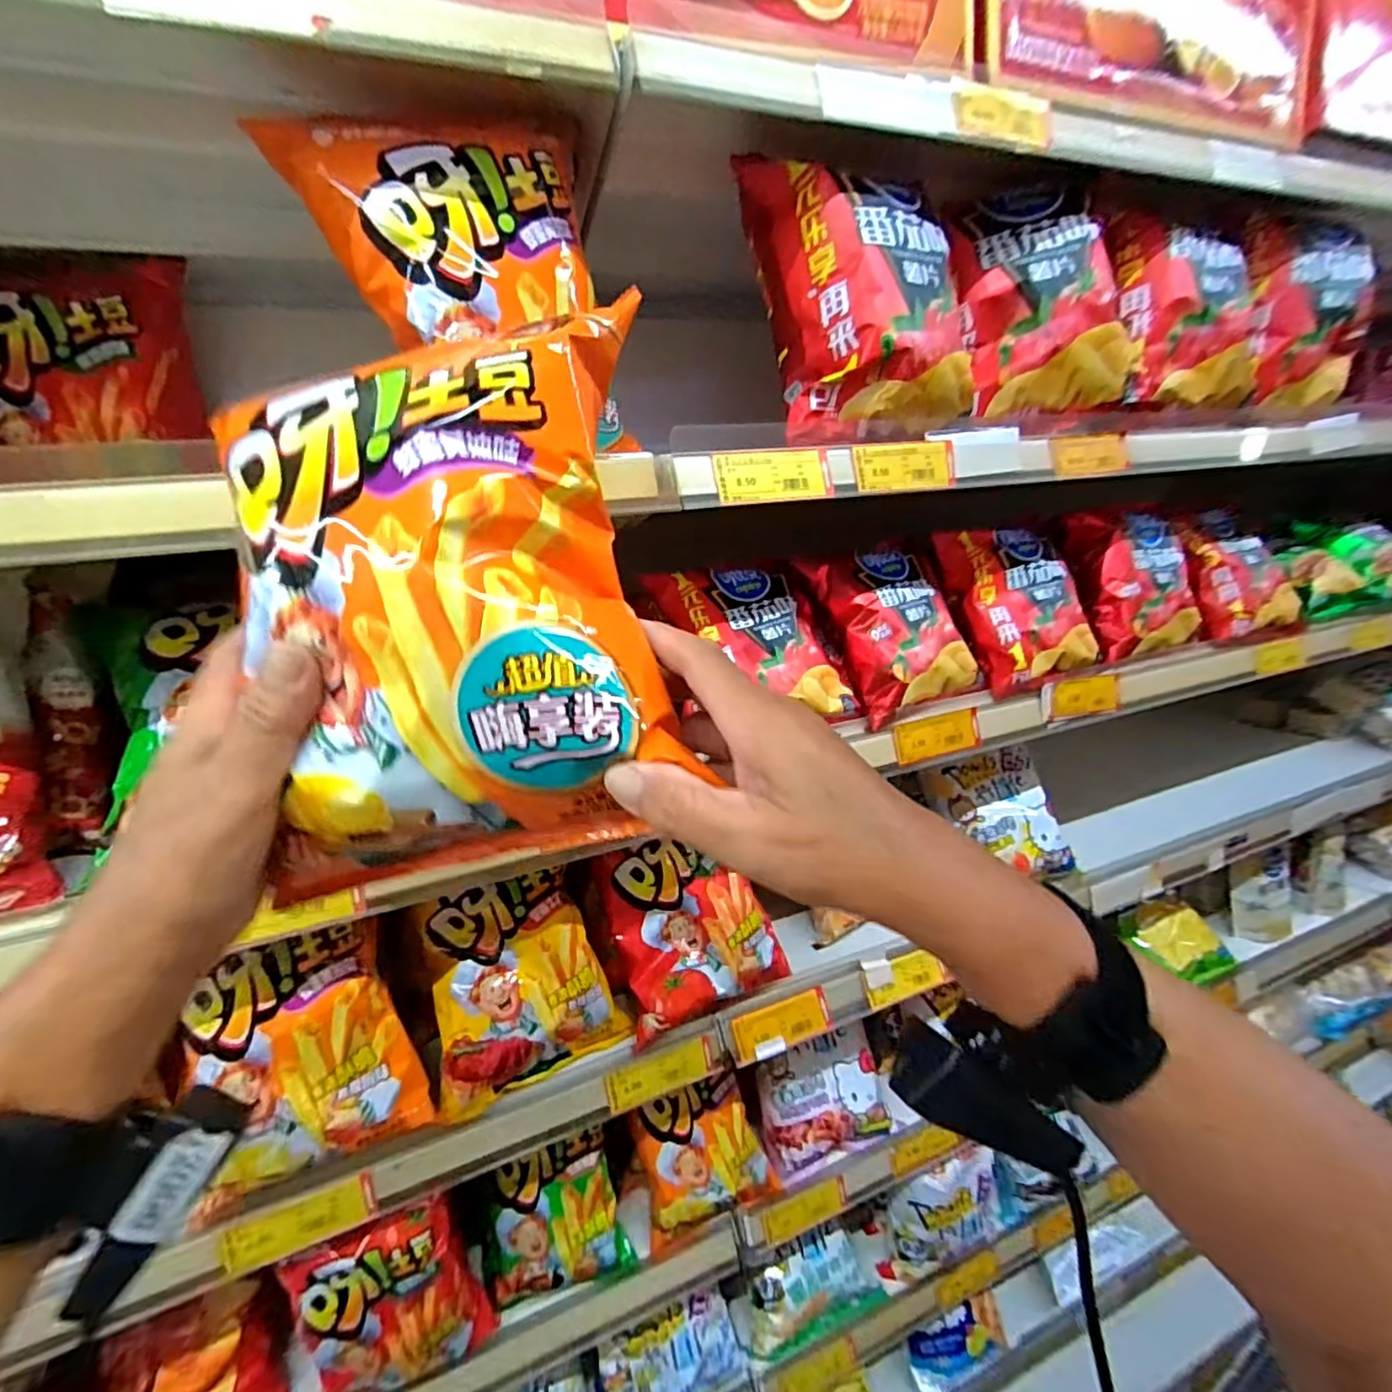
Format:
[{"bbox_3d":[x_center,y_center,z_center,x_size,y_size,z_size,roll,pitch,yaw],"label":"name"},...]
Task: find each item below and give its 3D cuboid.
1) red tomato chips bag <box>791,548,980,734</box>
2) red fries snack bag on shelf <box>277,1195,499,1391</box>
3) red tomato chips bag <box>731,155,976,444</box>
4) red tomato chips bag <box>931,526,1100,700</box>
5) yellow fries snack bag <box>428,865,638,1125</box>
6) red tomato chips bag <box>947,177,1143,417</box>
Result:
[{"bbox_3d":[0.192,-0.063,0.621,0.126,0.161,0.058,-17,-12,-19],"label":"red tomato chips bag"},{"bbox_3d":[-0.250,0.499,0.509,0.129,0.166,0.045,-13,17,-27],"label":"red fries snack bag on shelf"},{"bbox_3d":[0.135,-0.318,0.504,0.176,0.198,0.078,-3,15,10],"label":"red tomato chips bag"},{"bbox_3d":[0.343,-0.102,0.663,0.131,0.181,0.055,-17,-11,-7],"label":"red tomato chips bag"},{"bbox_3d":[-0.150,0.246,0.538,0.157,0.156,0.069,-13,17,-27],"label":"yellow fries snack bag"},{"bbox_3d":[0.321,-0.369,0.582,0.153,0.207,0.070,-14,4,12],"label":"red tomato chips bag"}]

